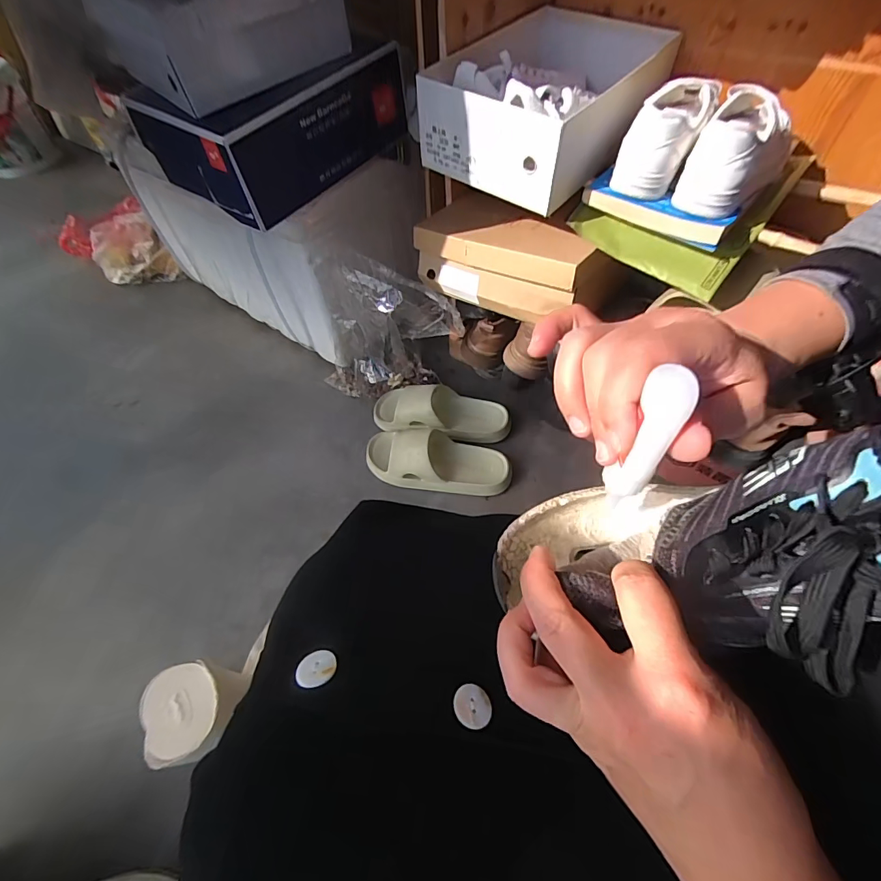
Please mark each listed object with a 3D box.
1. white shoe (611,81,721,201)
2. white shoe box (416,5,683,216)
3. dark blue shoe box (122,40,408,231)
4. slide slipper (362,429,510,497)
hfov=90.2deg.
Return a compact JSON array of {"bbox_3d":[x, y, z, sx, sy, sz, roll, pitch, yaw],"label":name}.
[{"bbox_3d":[0.254,-0.345,0.496,0.070,0.089,0.122,30,61,21],"label":"white shoe"},{"bbox_3d":[0.149,-0.443,0.578,0.229,0.112,0.302,31,62,22],"label":"white shoe box"},{"bbox_3d":[-0.229,-0.462,0.634,0.199,0.120,0.314,31,62,22],"label":"dark blue shoe box"},{"bbox_3d":[-0.008,0.027,0.772,0.252,0.068,0.100,4,55,6],"label":"slide slipper"}]

